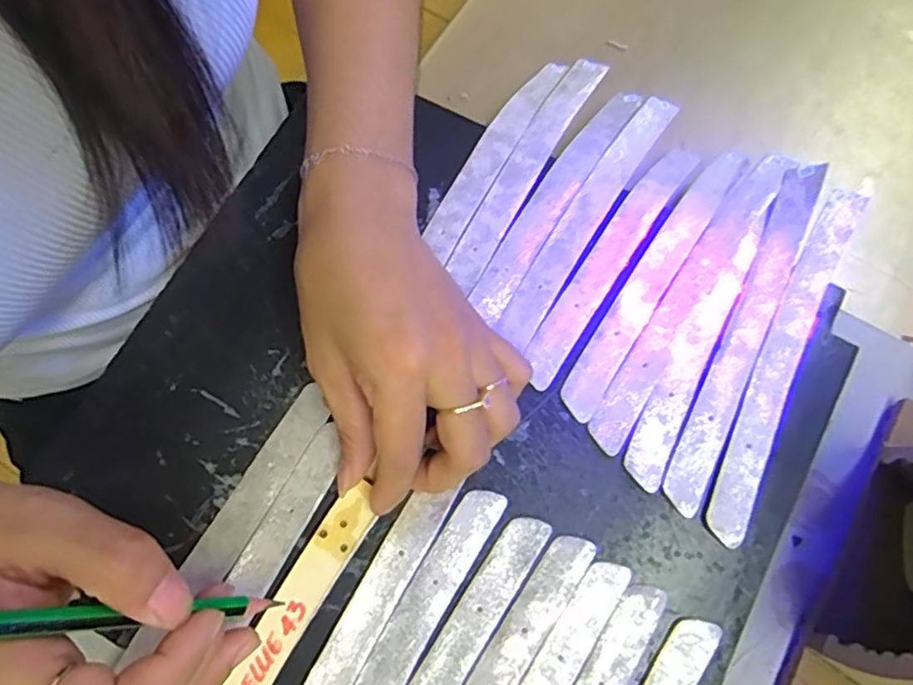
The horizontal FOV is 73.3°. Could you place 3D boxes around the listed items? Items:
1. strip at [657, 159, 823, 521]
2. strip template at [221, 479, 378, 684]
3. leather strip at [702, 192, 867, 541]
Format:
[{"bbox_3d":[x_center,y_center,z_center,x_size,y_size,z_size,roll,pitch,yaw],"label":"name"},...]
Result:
[{"bbox_3d":[0.143,-0.008,0.299,0.019,0.004,0.190,25,75,8],"label":"strip"},{"bbox_3d":[-0.086,0.144,0.253,0.021,0.005,0.172,31,77,-6],"label":"strip template"},{"bbox_3d":[0.159,0.004,0.297,0.022,0.004,0.191,26,75,8],"label":"leather strip"}]

